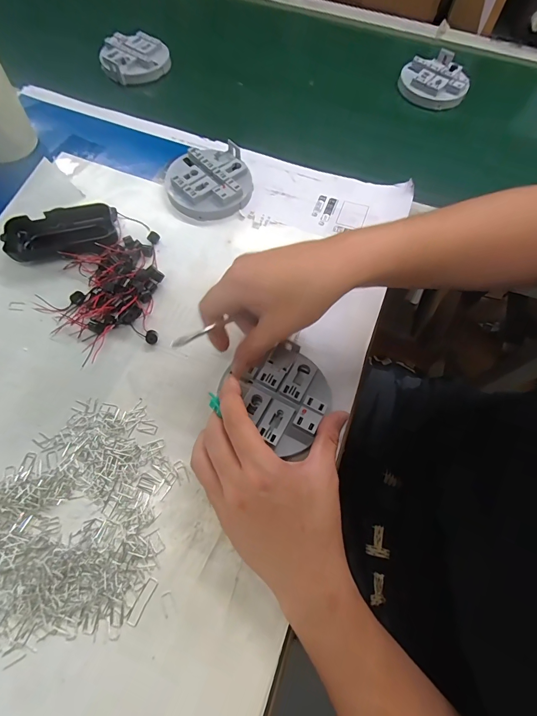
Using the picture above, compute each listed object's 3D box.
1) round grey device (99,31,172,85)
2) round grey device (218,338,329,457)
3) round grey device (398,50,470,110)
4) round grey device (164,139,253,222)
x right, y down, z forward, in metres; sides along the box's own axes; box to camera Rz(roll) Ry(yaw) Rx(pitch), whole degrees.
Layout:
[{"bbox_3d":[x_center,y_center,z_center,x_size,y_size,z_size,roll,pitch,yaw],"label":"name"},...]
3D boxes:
[{"bbox_3d":[-0.206,-0.464,0.542,0.102,0.035,0.086,-14,68,-9],"label":"round grey device"},{"bbox_3d":[0.015,0.033,0.320,0.087,0.017,0.084,39,70,13],"label":"round grey device"},{"bbox_3d":[0.254,-0.432,0.541,0.093,0.022,0.101,1,66,-3],"label":"round grey device"},{"bbox_3d":[-0.073,-0.216,0.427,0.102,0.024,0.102,1,66,-3],"label":"round grey device"}]

